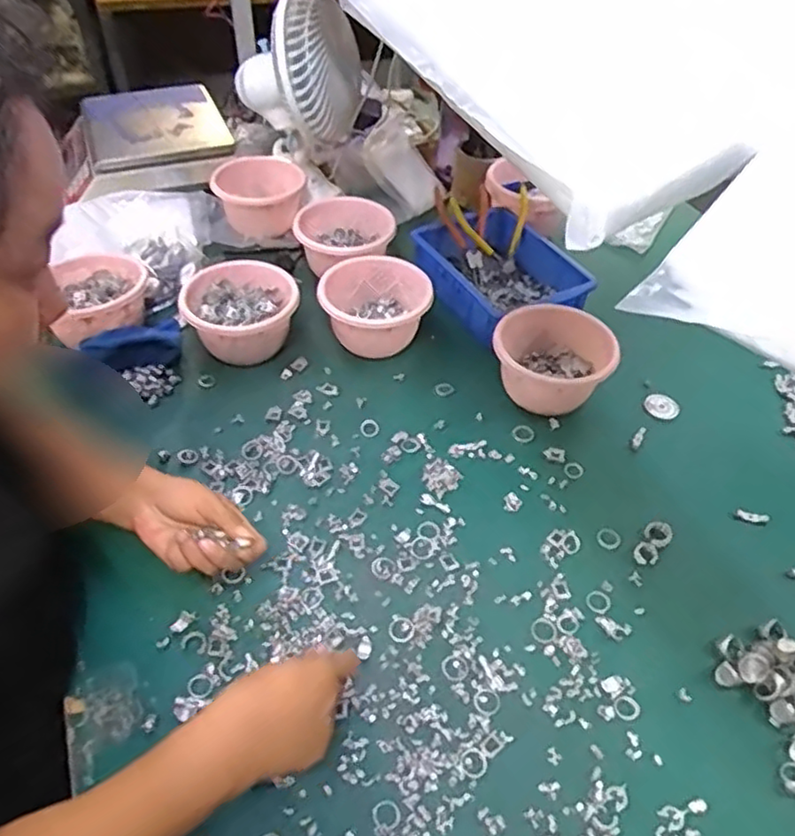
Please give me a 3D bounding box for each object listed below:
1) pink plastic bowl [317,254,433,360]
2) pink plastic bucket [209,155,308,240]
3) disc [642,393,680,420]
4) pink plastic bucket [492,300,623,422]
[{"bbox_3d":[-0.030,-0.147,0.923,0.141,0.082,0.147,1,46,-1],"label":"pink plastic bowl"},{"bbox_3d":[-0.224,-0.358,1.104,0.146,0.091,0.123,-5,47,-6],"label":"pink plastic bucket"},{"bbox_3d":[0.344,-0.016,0.877,0.039,0.006,0.042,1,46,-1],"label":"disc"},{"bbox_3d":[0.197,-0.070,0.858,0.138,0.091,0.128,1,46,-1],"label":"pink plastic bucket"}]

